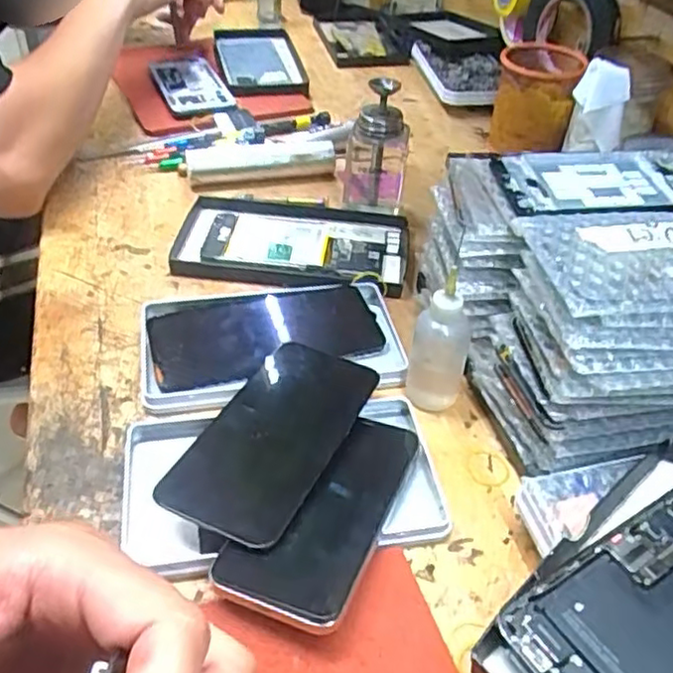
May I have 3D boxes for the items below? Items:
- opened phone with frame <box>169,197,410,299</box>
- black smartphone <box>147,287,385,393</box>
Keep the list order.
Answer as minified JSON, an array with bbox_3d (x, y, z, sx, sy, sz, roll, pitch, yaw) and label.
[{"bbox_3d":[-0.039,-0.082,0.596,0.198,0.010,0.120,7,44,4],"label":"opened phone with frame"},{"bbox_3d":[-0.050,-0.002,0.502,0.166,0.013,0.088,-10,45,-13],"label":"black smartphone"}]

